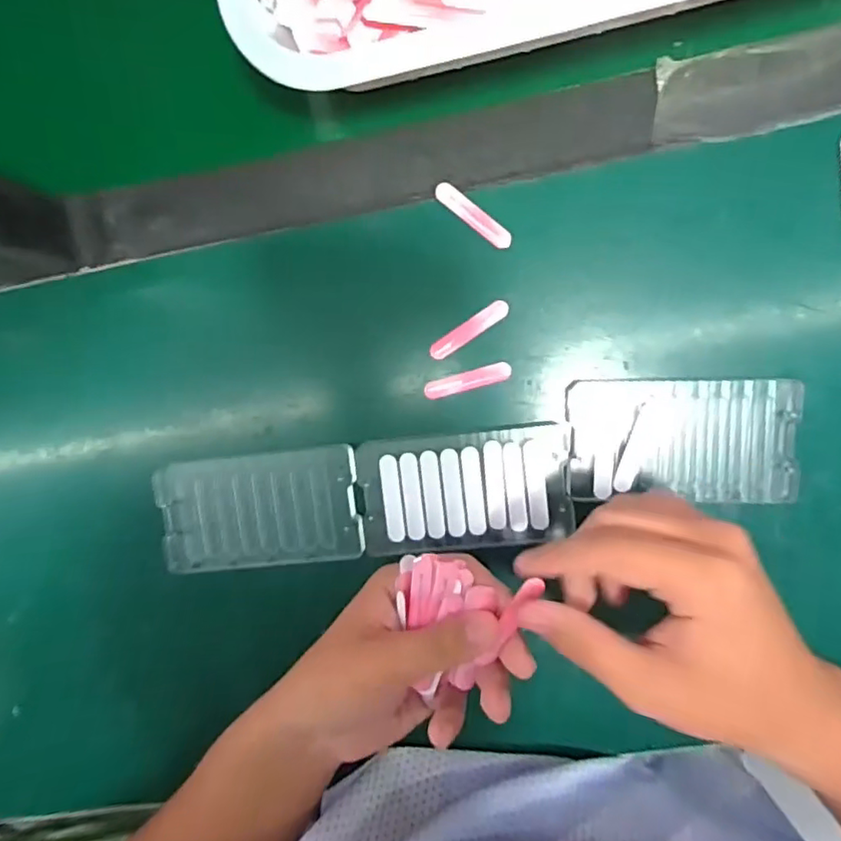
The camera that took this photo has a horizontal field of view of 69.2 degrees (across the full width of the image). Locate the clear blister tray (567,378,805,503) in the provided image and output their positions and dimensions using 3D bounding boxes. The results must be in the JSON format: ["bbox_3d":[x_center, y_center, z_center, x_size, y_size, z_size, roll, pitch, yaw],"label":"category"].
[{"bbox_3d":[0.148,0.011,0.345,0.125,0.018,0.068,0,95,6],"label":"clear blister tray"}]

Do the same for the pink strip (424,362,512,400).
[{"bbox_3d":[0.028,-0.023,0.357,0.051,0.004,0.011,-16,94,7],"label":"pink strip"}]

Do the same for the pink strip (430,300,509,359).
[{"bbox_3d":[0.028,-0.052,0.355,0.051,0.007,0.010,-34,91,8],"label":"pink strip"}]

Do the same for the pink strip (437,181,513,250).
[{"bbox_3d":[0.030,-0.116,0.347,0.051,0.005,0.010,39,98,1],"label":"pink strip"}]

